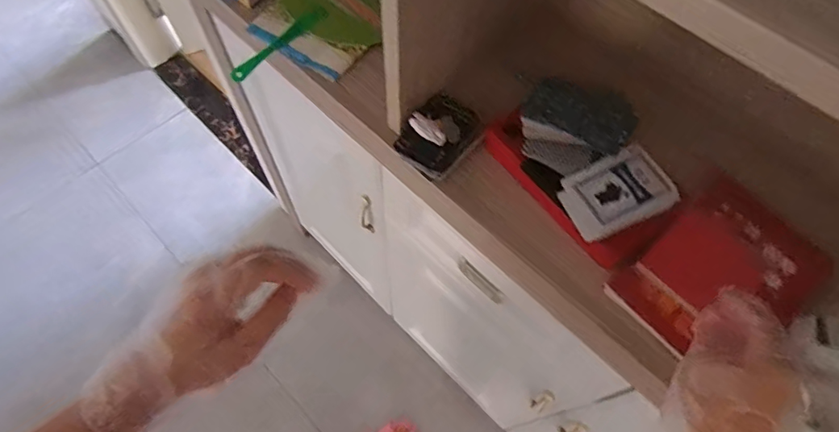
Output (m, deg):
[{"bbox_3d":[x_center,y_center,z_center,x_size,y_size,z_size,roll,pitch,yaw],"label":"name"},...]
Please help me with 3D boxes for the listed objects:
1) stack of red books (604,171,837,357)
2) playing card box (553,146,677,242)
[{"bbox_3d":[0.304,0.063,0.493,0.192,0.033,0.138,-38,70,-18],"label":"stack of red books"},{"bbox_3d":[0.196,-0.023,0.490,0.096,0.024,0.069,-20,66,-11],"label":"playing card box"}]

